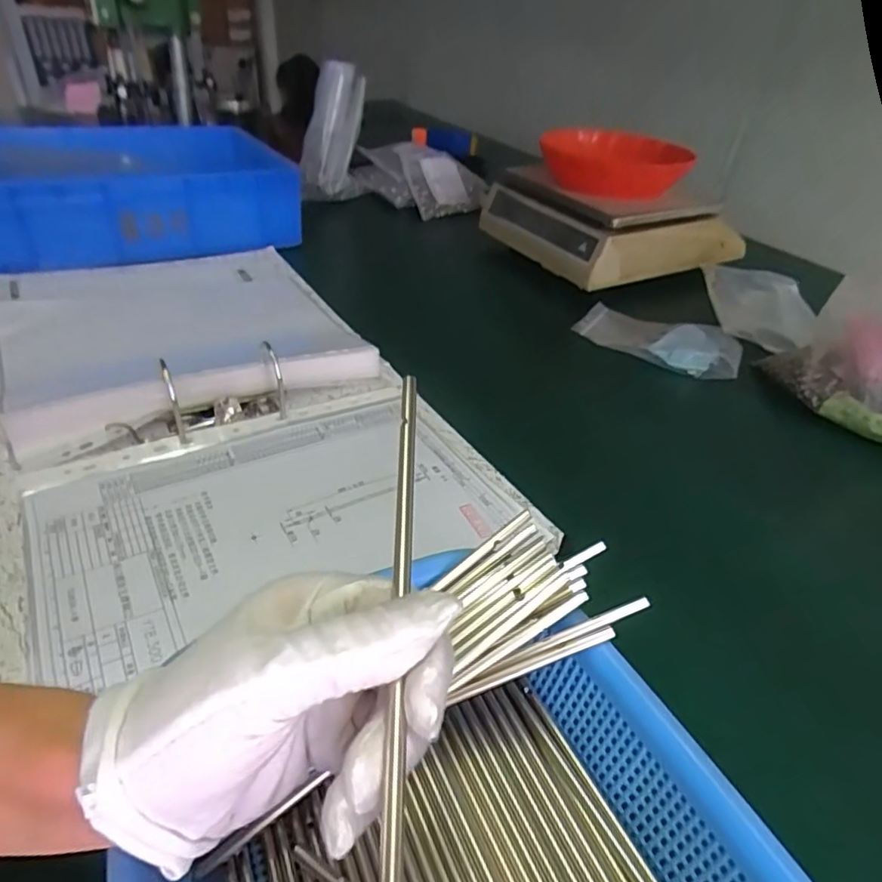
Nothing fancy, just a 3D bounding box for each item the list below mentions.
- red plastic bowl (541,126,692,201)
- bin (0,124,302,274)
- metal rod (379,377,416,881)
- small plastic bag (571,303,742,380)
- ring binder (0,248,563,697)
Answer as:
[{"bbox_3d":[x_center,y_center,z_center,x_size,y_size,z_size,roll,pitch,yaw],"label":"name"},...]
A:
[{"bbox_3d":[0.241,-0.400,0.816,0.197,0.047,0.165,9,38,4],"label":"red plastic bowl"},{"bbox_3d":[-0.407,-0.330,0.761,0.379,0.127,0.239,-18,44,-27],"label":"bin"},{"bbox_3d":[-0.013,0.054,0.179,0.006,0.007,0.199,2,53,-2],"label":"metal rod"},{"bbox_3d":[0.255,-0.119,0.668,0.176,0.025,0.099,20,40,17],"label":"small plastic bag"},{"bbox_3d":[-0.214,-0.060,0.527,0.348,0.061,0.565,-18,44,-27],"label":"ring binder"}]

